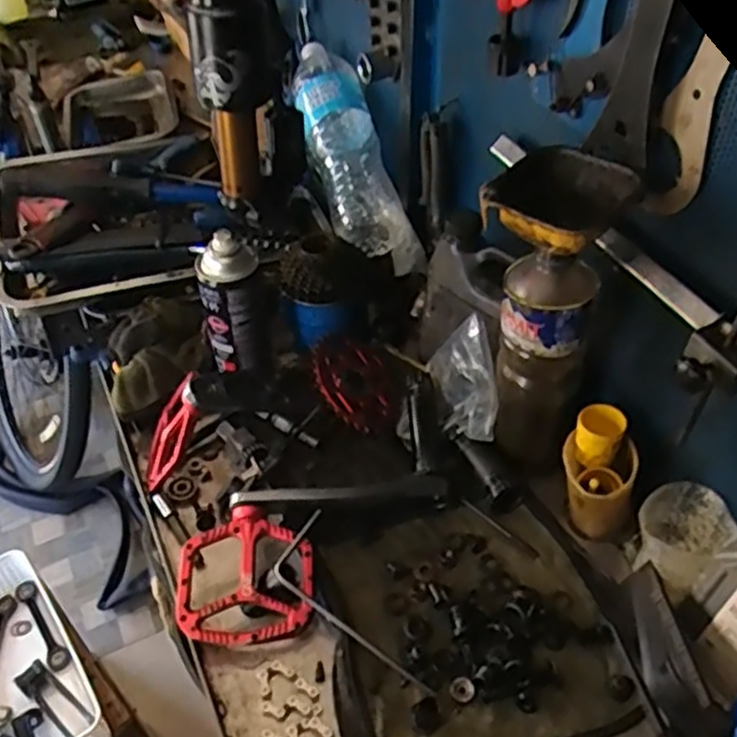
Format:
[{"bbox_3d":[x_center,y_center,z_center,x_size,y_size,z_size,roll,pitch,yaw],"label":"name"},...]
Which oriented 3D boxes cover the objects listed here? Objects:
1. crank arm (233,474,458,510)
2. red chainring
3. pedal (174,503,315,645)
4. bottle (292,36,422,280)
[{"bbox_3d":[-0.016,0.117,0.669,0.217,0.039,0.023,1,44,-17],"label":"crank arm"},{"bbox_3d":[-0.016,0.017,0.772,0.097,0.008,0.111,15,51,-33],"label":"red chainring"},{"bbox_3d":[-0.106,0.179,0.625,0.114,0.030,0.111,-4,64,-7],"label":"pedal"},{"bbox_3d":[-0.024,-0.266,0.914,0.099,0.072,0.352,-15,75,-13],"label":"bottle"}]

